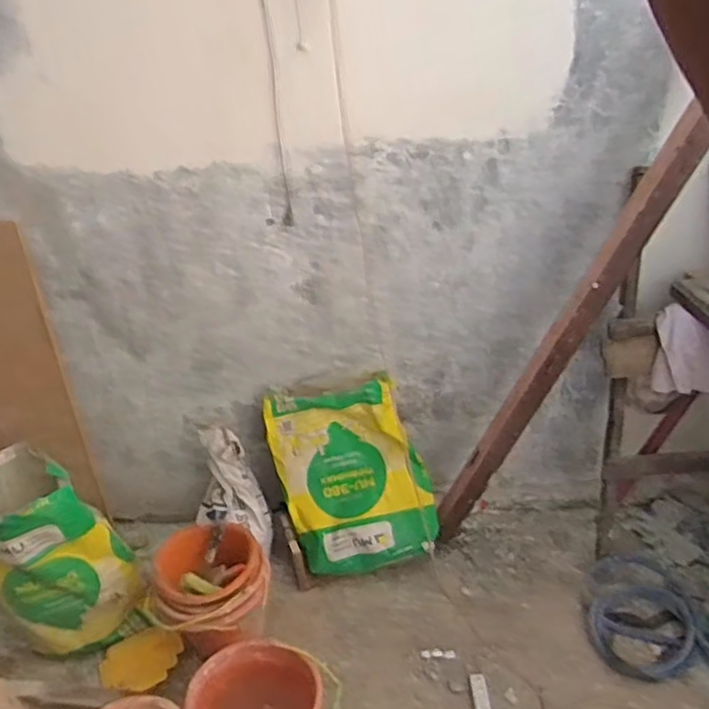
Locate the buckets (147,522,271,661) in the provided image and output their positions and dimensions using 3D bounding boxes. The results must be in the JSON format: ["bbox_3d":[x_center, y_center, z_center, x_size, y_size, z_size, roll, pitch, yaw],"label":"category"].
[{"bbox_3d":[-0.364,0.651,1.761,0.288,0.296,0.265,4,30,17],"label":"buckets"}]

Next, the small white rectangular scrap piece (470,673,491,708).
[{"bbox_3d":[0.307,0.831,1.611,0.037,0.008,0.125,-5,29,1],"label":"small white rectangular scrap piece"}]

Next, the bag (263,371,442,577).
[{"bbox_3d":[-0.014,0.346,1.944,0.413,0.563,0.084,-19,-3,8],"label":"bag"}]

